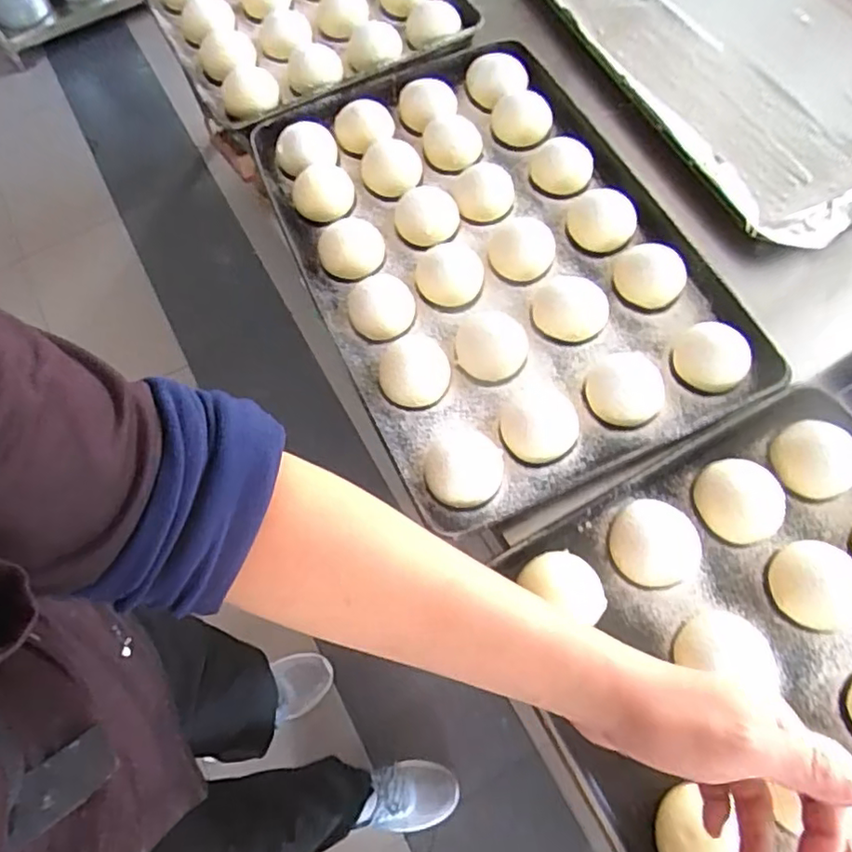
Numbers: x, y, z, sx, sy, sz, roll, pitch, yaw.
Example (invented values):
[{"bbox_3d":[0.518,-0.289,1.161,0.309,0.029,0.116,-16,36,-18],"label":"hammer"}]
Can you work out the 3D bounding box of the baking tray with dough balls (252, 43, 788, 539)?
[{"bbox_3d":[0.070,-0.211,0.672,0.392,0.039,0.582,-25,68,-8],"label":"baking tray with dough balls"}]

